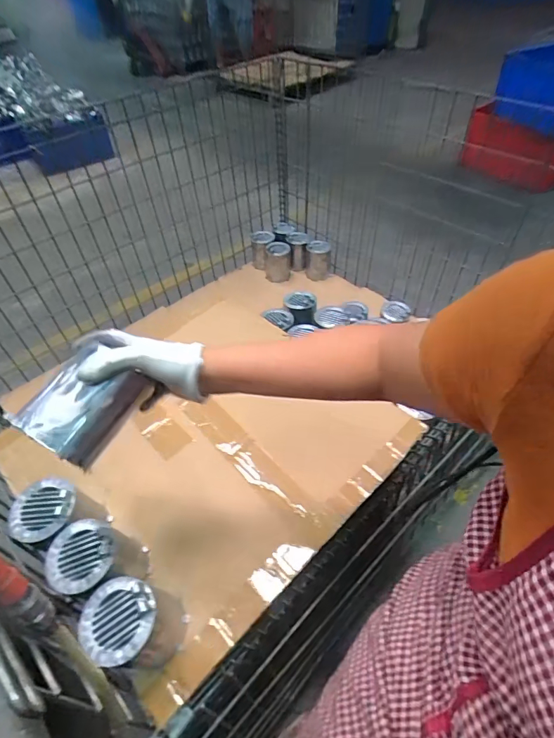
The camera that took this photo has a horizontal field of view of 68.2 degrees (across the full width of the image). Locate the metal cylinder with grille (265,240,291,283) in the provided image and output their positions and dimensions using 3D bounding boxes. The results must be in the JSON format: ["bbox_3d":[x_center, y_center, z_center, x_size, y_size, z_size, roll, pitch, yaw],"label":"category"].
[{"bbox_3d":[0.003,-0.394,1.471,0.092,0.114,0.087,1,48,4],"label":"metal cylinder with grille"}]

